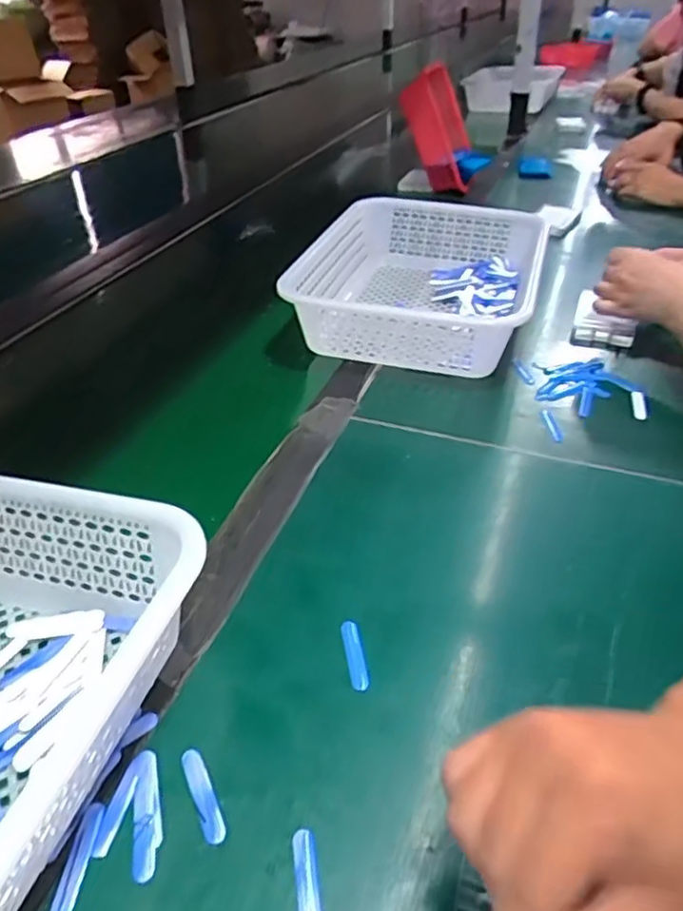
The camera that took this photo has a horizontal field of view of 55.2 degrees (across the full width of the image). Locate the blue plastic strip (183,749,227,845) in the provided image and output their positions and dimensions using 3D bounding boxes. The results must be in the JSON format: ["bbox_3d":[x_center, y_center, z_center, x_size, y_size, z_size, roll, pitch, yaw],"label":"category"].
[{"bbox_3d":[-0.074,0.179,0.345,0.012,0.004,0.052,-19,40,-22],"label":"blue plastic strip"}]

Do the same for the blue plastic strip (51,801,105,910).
[{"bbox_3d":[-0.130,0.198,0.321,0.012,0.004,0.051,0,36,2],"label":"blue plastic strip"}]

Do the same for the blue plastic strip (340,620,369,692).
[{"bbox_3d":[0.008,0.126,0.417,0.012,0.004,0.052,-7,37,-6],"label":"blue plastic strip"}]

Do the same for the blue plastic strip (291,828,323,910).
[{"bbox_3d":[-0.016,0.205,0.311,0.012,0.004,0.051,-7,37,-6],"label":"blue plastic strip"}]

